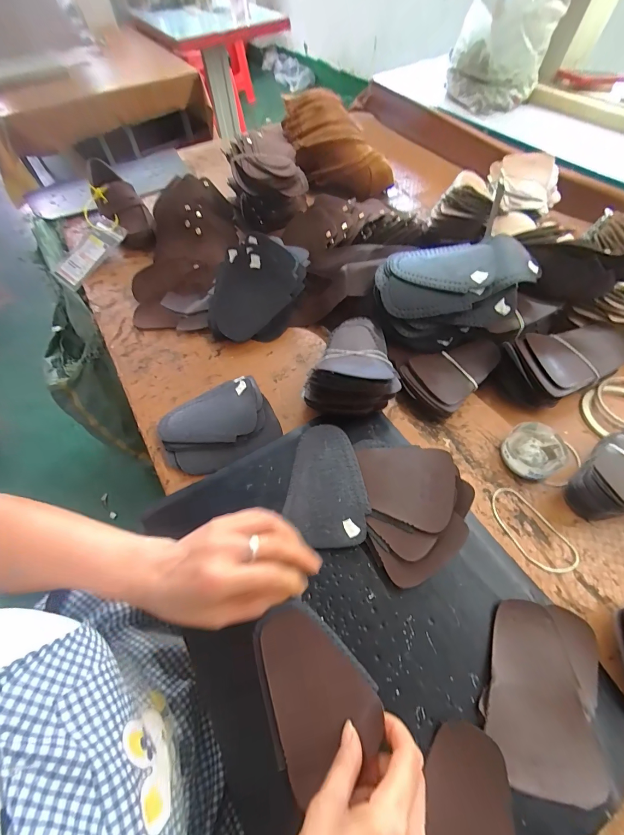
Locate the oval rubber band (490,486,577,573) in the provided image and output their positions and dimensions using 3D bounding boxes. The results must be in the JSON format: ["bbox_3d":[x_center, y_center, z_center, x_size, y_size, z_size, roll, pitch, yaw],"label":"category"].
[{"bbox_3d":[0.242,0.125,0.386,0.051,0.004,0.100,-30,61,-14],"label":"oval rubber band"}]

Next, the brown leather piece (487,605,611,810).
[{"bbox_3d":[0.188,0.229,0.292,0.079,0.015,0.129,7,60,6],"label":"brown leather piece"}]

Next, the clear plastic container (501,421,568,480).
[{"bbox_3d":[0.267,0.041,0.422,0.071,0.017,0.063,-22,61,-11],"label":"clear plastic container"}]

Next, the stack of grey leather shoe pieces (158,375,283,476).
[{"bbox_3d":[-0.122,0.011,0.453,0.140,0.028,0.122,-30,63,-15],"label":"stack of grey leather shoe pieces"}]

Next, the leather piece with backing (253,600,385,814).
[{"bbox_3d":[0.002,0.228,0.299,0.090,0.017,0.123,-19,62,-8],"label":"leather piece with backing"}]

